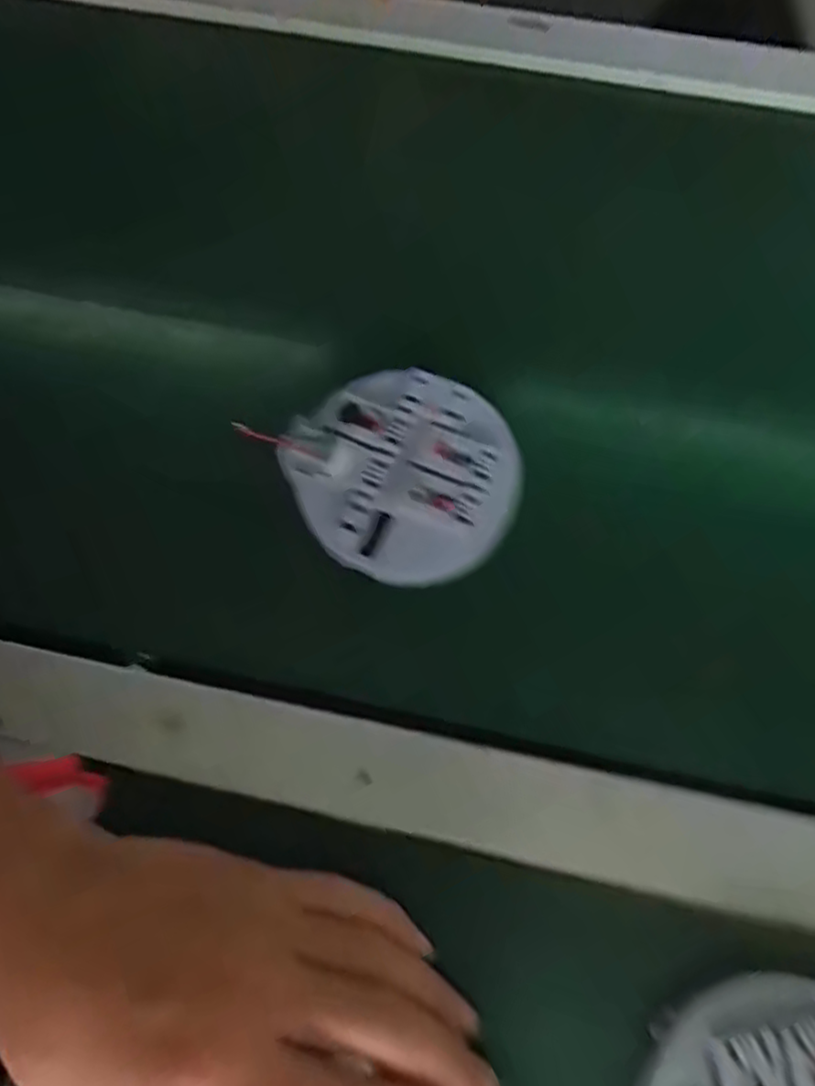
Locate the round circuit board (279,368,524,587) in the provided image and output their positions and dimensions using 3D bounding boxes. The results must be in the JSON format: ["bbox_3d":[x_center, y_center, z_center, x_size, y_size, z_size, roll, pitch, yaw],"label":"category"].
[{"bbox_3d":[0.000,-0.032,0.338,0.099,0.015,0.099,1,79,-3],"label":"round circuit board"}]

